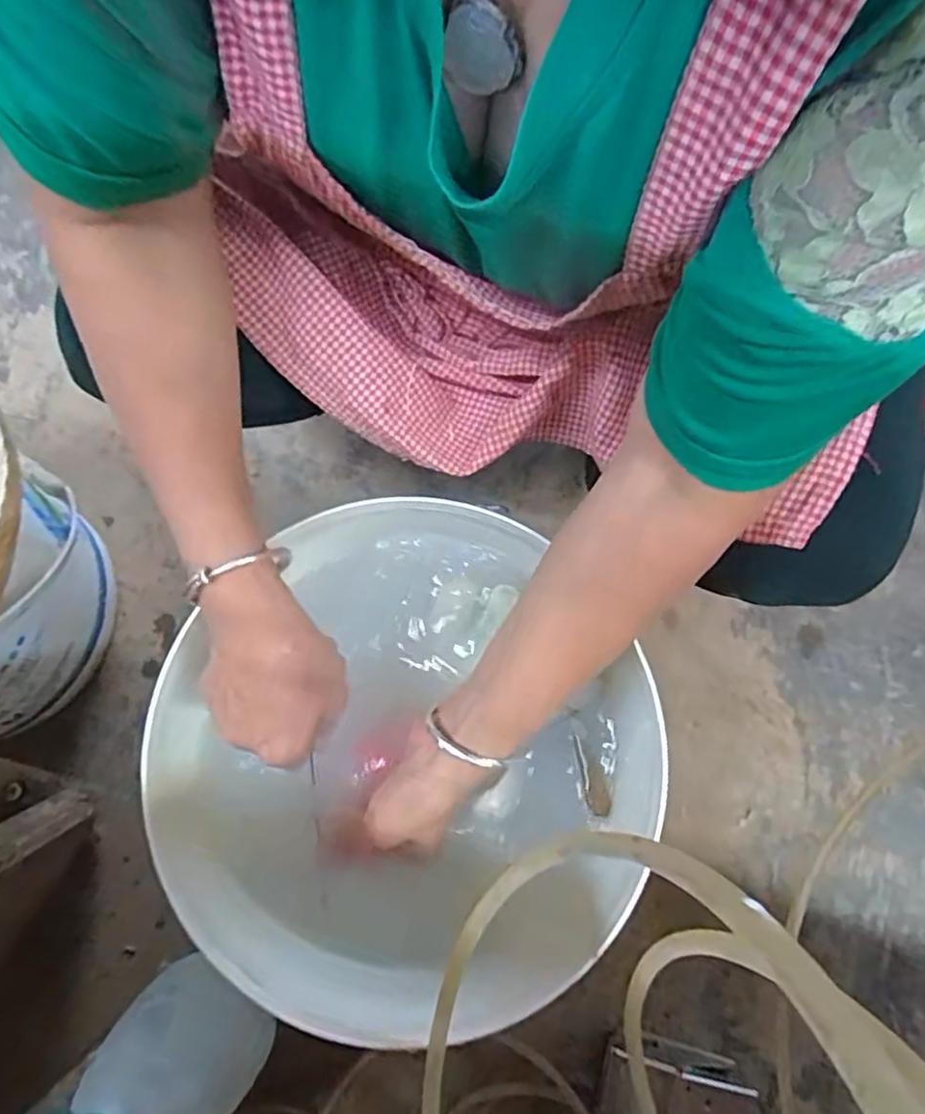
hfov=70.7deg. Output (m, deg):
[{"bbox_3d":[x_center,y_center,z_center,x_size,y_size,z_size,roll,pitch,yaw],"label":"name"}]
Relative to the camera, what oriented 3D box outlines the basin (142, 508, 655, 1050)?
[{"bbox_3d":[-0.031,0.121,0.406,0.284,0.100,0.280,0,77,0],"label":"basin"}]

